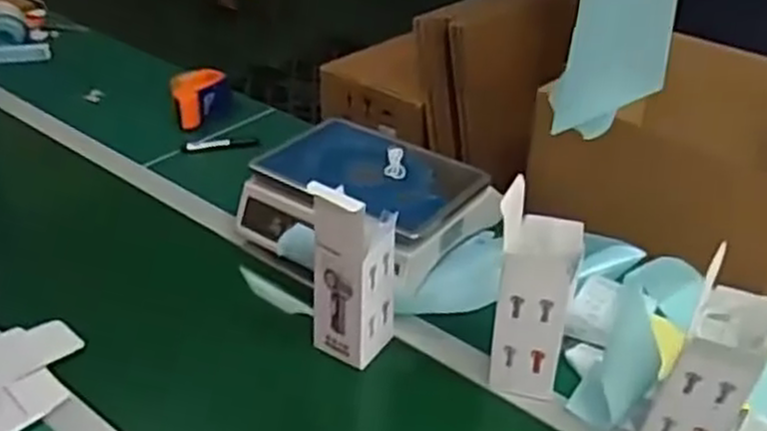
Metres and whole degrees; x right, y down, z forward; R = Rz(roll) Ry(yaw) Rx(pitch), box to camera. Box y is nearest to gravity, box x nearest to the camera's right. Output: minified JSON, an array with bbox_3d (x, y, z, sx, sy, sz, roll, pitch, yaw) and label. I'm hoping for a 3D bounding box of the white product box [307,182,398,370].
[{"bbox_3d":[-0.031,0.056,0.872,0.069,0.228,0.077,23,40,28],"label":"white product box"}]

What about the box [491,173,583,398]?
[{"bbox_3d":[0.163,0.082,0.832,0.088,0.223,0.081,10,35,12],"label":"box"}]

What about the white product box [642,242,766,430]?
[{"bbox_3d":[0.315,0.150,0.745,0.081,0.214,0.081,22,39,26],"label":"white product box"}]

